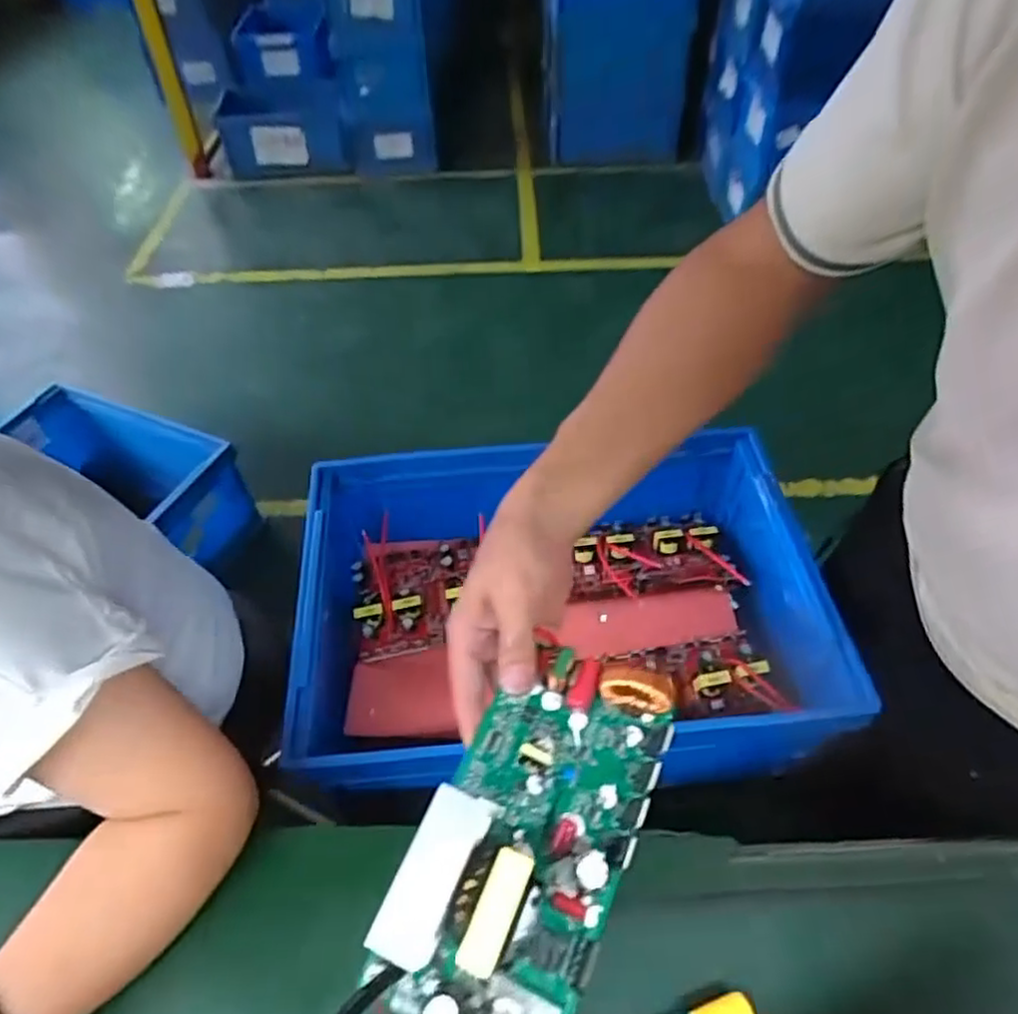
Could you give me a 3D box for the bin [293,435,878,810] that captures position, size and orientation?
[{"bbox_3d":[0.058,0.113,0.748,0.547,0.158,0.360,-4,50,-1],"label":"bin"}]

